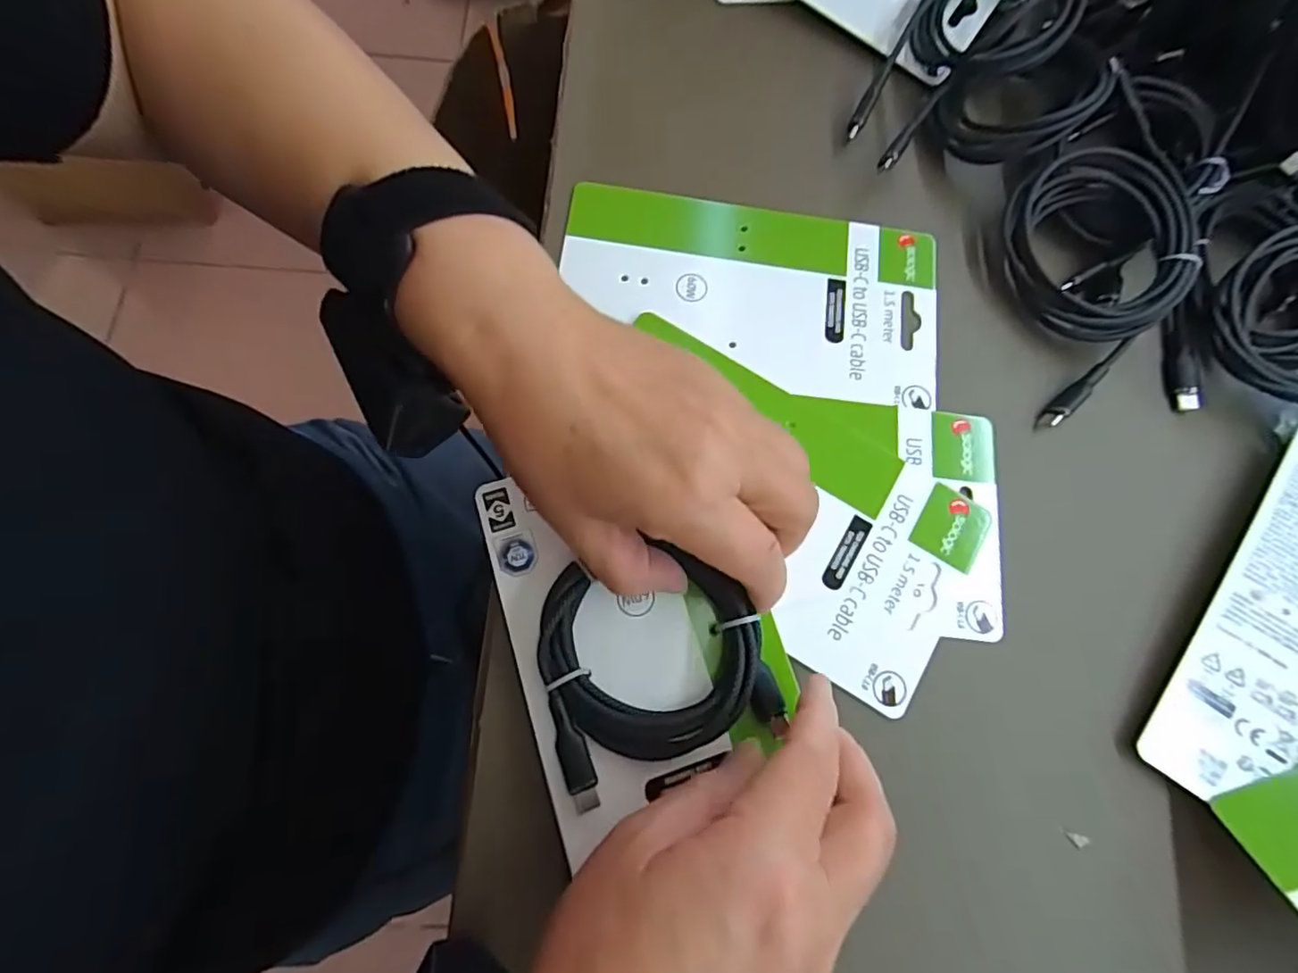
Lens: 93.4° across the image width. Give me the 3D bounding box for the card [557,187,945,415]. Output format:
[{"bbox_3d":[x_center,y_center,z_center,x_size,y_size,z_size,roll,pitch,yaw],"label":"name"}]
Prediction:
[{"bbox_3d":[0.048,-0.092,0.288,0.175,0.006,0.094,7,75,-1],"label":"card"}]

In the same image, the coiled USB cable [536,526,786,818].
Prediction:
[{"bbox_3d":[0.001,0.065,0.228,0.082,0.012,0.077,-18,77,-4],"label":"coiled USB cable"}]

